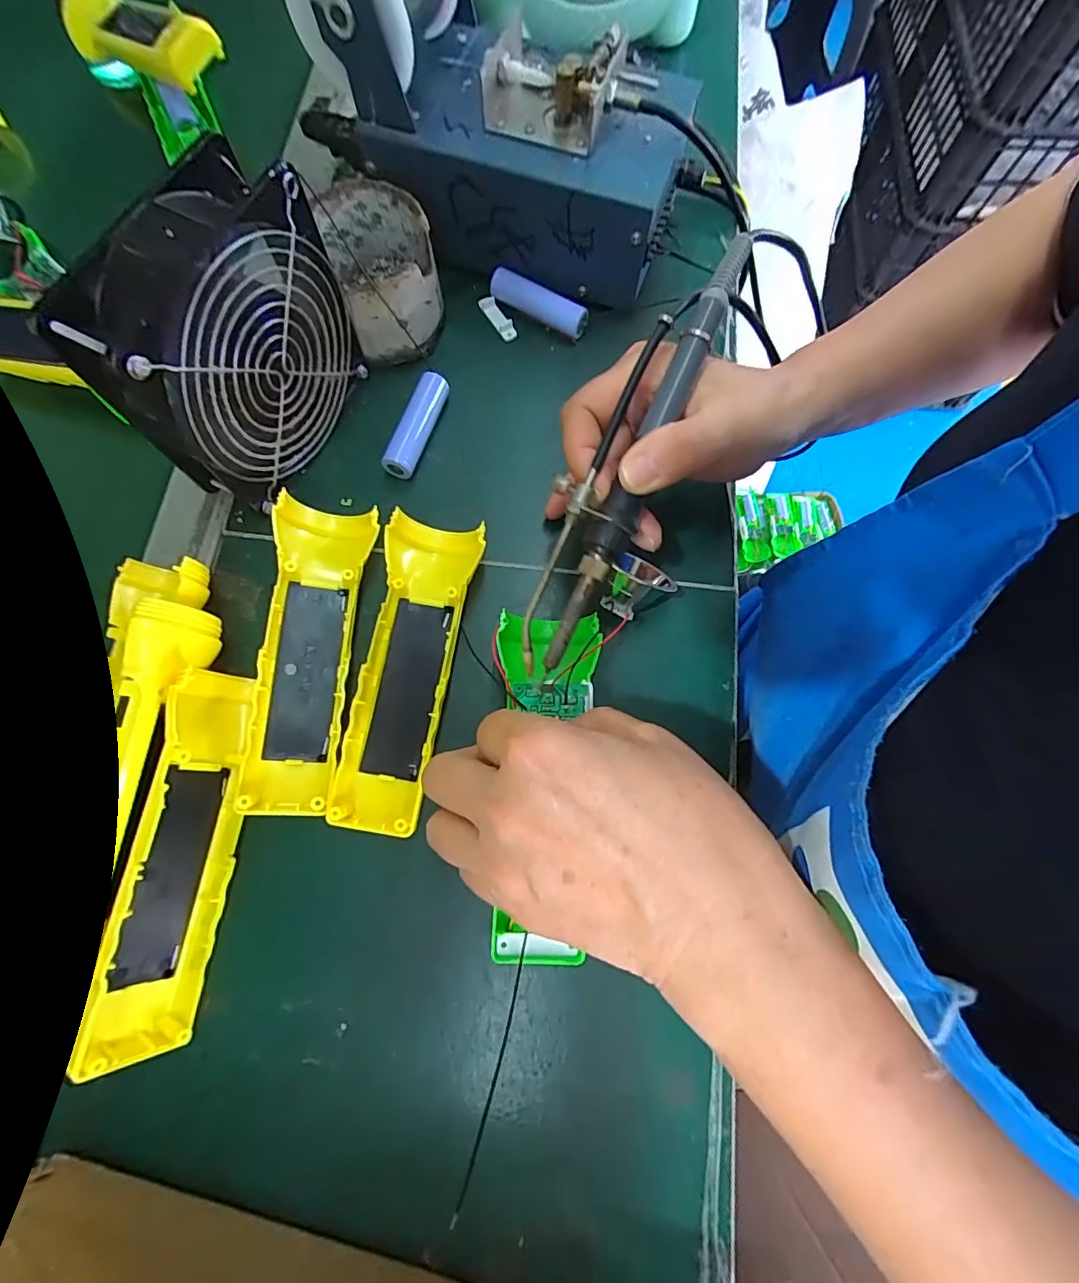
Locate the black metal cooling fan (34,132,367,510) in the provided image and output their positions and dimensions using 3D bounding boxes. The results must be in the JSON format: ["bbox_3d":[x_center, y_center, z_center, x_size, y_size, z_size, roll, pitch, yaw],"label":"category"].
[{"bbox_3d":[-0.147,-0.140,0.255,0.052,0.119,0.122,29,76,6],"label":"black metal cooling fan"}]

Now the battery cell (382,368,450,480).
[{"bbox_3d":[-0.073,-0.129,0.308,0.015,0.018,0.066,20,75,4],"label":"battery cell"}]

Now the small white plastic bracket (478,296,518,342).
[{"bbox_3d":[-0.028,-0.214,0.336,0.010,0.008,0.033,-33,78,-10],"label":"small white plastic bracket"}]

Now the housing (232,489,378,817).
[{"bbox_3d":[-0.121,0.003,0.263,0.044,0.028,0.162,5,74,0],"label":"housing"}]

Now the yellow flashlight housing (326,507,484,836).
[{"bbox_3d":[-0.068,0.010,0.266,0.045,0.023,0.165,9,74,1],"label":"yellow flashlight housing"}]

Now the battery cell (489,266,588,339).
[{"bbox_3d":[0.000,-0.220,0.333,0.067,0.018,0.016,24,75,5],"label":"battery cell"}]

